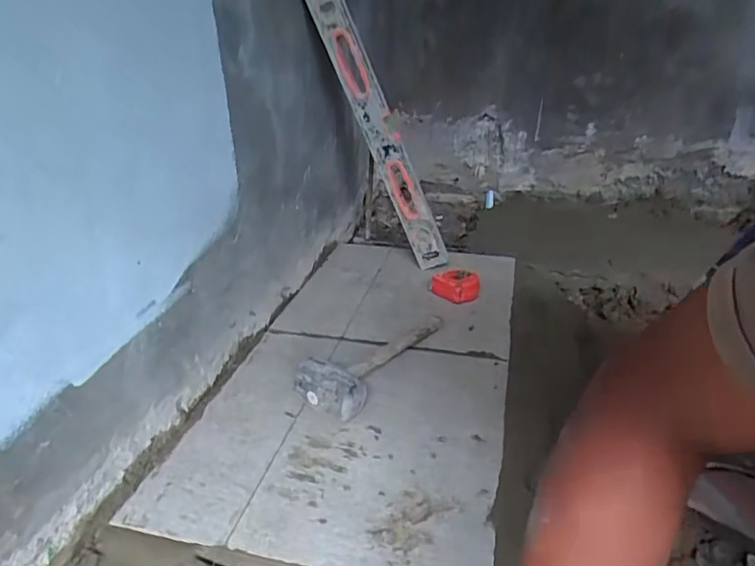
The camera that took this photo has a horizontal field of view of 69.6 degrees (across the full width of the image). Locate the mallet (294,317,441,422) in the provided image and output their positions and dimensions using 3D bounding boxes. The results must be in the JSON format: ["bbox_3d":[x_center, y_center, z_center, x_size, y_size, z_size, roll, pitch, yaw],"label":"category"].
[{"bbox_3d":[0.008,0.094,0.796,0.088,0.064,0.305,17,33,30],"label":"mallet"}]

